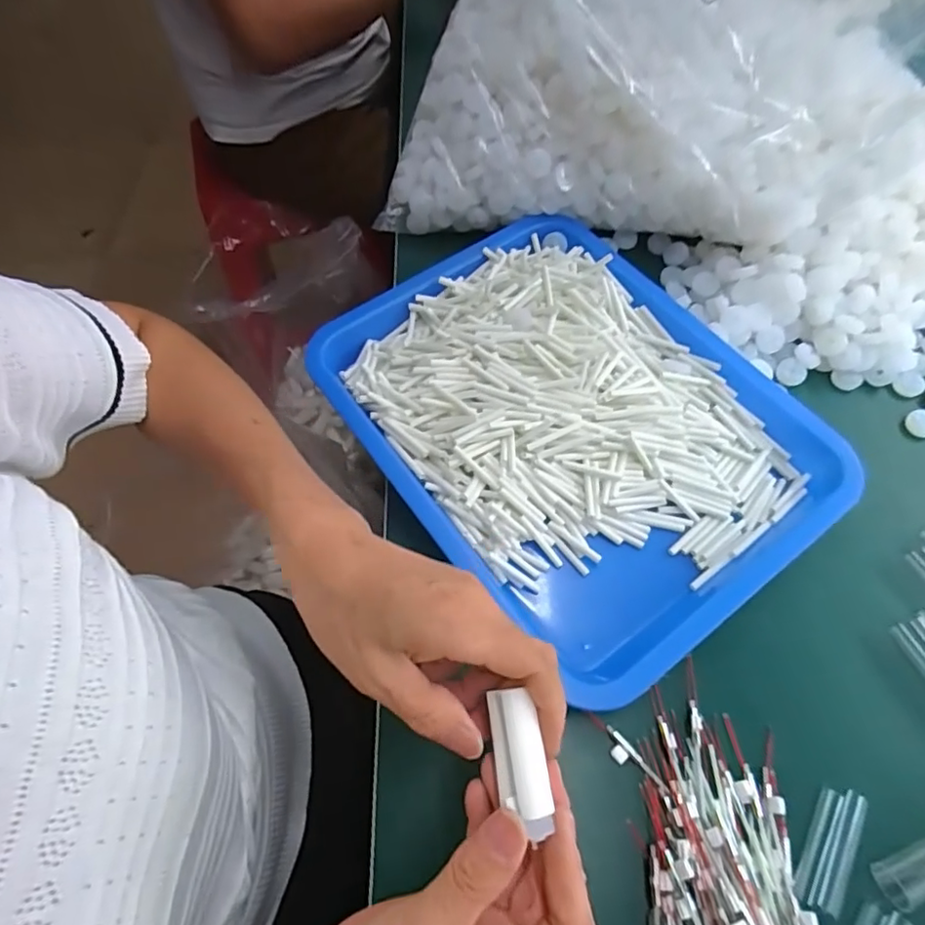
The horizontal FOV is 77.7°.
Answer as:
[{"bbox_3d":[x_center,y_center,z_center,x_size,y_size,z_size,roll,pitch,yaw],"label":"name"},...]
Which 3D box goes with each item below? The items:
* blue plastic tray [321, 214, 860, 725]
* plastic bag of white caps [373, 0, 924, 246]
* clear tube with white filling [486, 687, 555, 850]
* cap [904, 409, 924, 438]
[{"bbox_3d":[0.075,-0.035,0.407,0.263,0.030,0.325,-36,70,-15],"label":"blue plastic tray"},{"bbox_3d":[0.168,-0.330,0.464,0.426,0.151,0.262,9,63,6],"label":"plastic bag of white caps"},{"bbox_3d":[0.024,0.127,0.243,0.019,0.010,0.053,-11,69,-4],"label":"clear tube with white filling"},{"bbox_3d":[0.341,-0.030,0.426,0.020,0.009,0.022,-1,62,1],"label":"cap"}]

